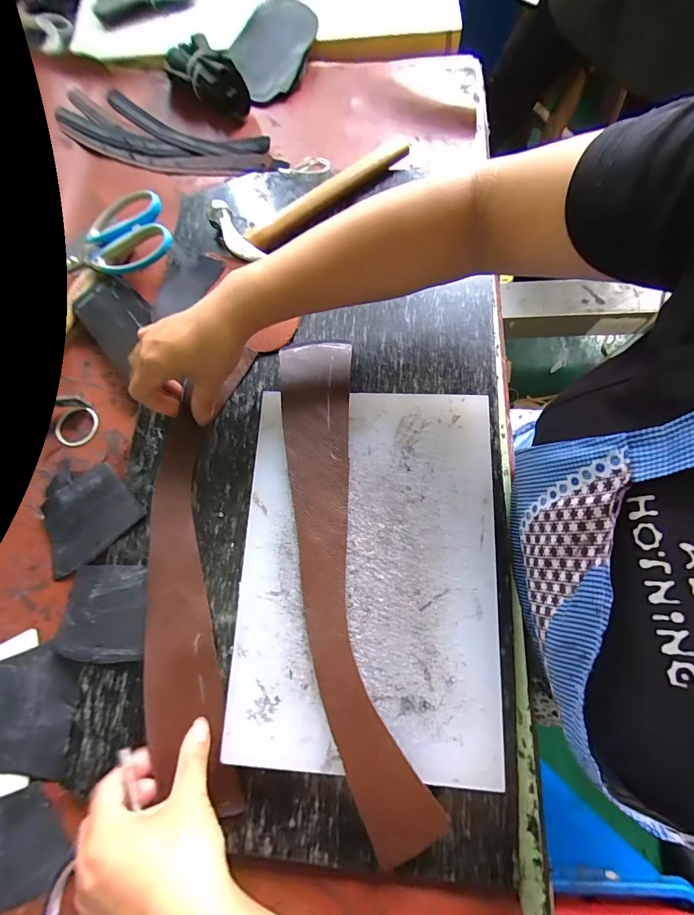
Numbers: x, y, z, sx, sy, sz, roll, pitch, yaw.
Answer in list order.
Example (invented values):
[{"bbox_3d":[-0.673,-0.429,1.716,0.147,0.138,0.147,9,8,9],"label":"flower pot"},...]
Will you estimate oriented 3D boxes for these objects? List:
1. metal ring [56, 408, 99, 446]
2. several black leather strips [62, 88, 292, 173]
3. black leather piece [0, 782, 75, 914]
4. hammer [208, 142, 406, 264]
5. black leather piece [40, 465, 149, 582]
[{"bbox_3d":[-0.288,-0.033,0.402,0.044,0.005,0.040,-1,75,4],"label":"metal ring"},{"bbox_3d":[-0.237,-0.415,0.496,0.324,0.014,0.098,24,78,10],"label":"several black leather strips"},{"bbox_3d":[-0.275,0.315,0.302,0.097,0.006,0.077,-19,76,-3],"label":"black leather piece"},{"bbox_3d":[-0.043,-0.311,0.439,0.238,0.031,0.080,-39,76,-6],"label":"hammer"},{"bbox_3d":[-0.251,0.057,0.363,0.100,0.020,0.076,-38,76,-6],"label":"black leather piece"}]

